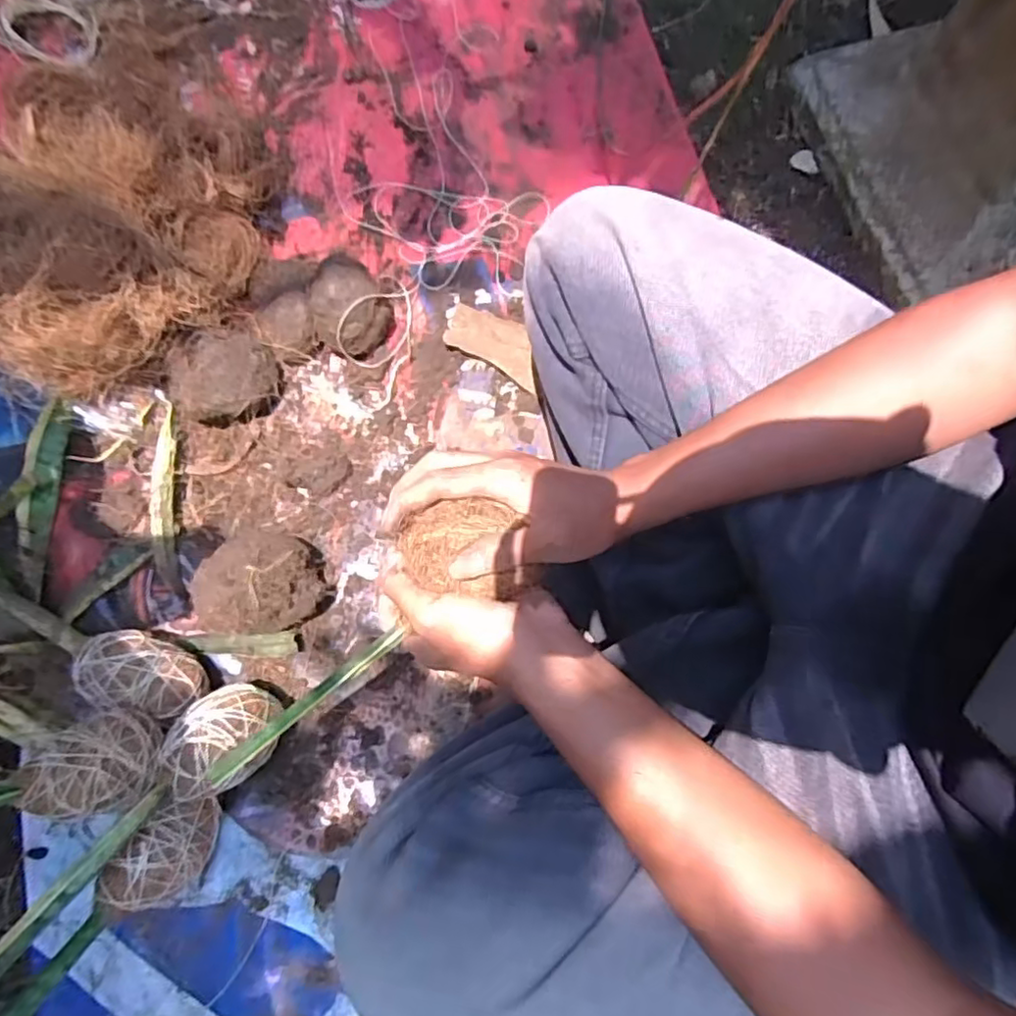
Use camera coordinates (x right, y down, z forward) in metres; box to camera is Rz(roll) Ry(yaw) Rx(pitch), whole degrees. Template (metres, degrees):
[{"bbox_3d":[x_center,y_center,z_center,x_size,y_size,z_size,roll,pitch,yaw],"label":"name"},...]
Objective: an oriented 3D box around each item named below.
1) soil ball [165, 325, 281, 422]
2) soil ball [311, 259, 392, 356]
[{"bbox_3d":[-0.259,-0.116,0.587,0.088,0.054,0.072,-40,79,-7],"label":"soil ball"},{"bbox_3d":[-0.147,-0.184,0.599,0.070,0.069,0.072,0,77,1],"label":"soil ball"}]

